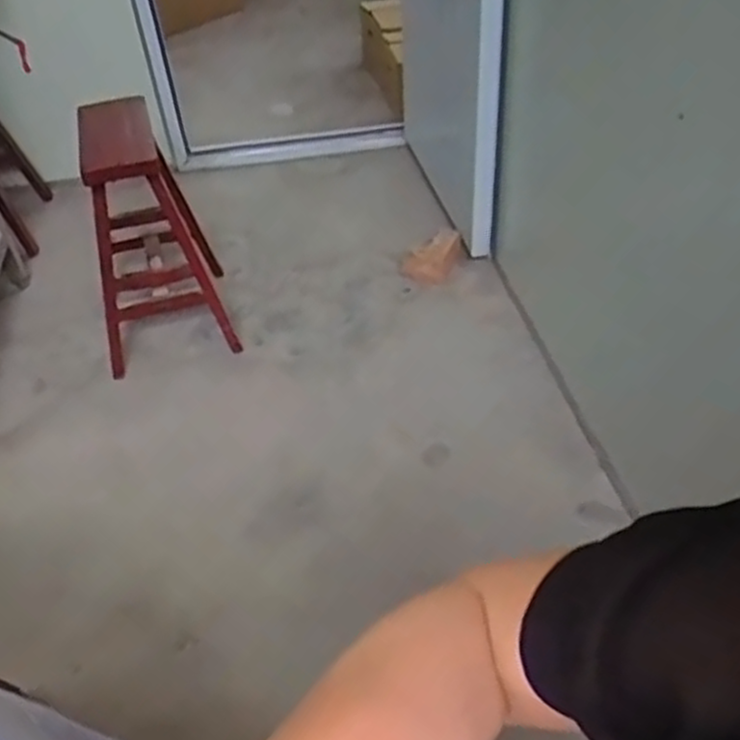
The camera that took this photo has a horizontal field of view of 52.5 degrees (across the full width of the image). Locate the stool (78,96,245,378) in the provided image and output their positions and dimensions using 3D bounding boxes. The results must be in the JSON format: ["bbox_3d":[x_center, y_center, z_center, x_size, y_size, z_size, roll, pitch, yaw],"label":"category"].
[{"bbox_3d":[-0.508,-0.320,1.725,0.294,0.527,0.298,-11,42,-8],"label":"stool"}]

